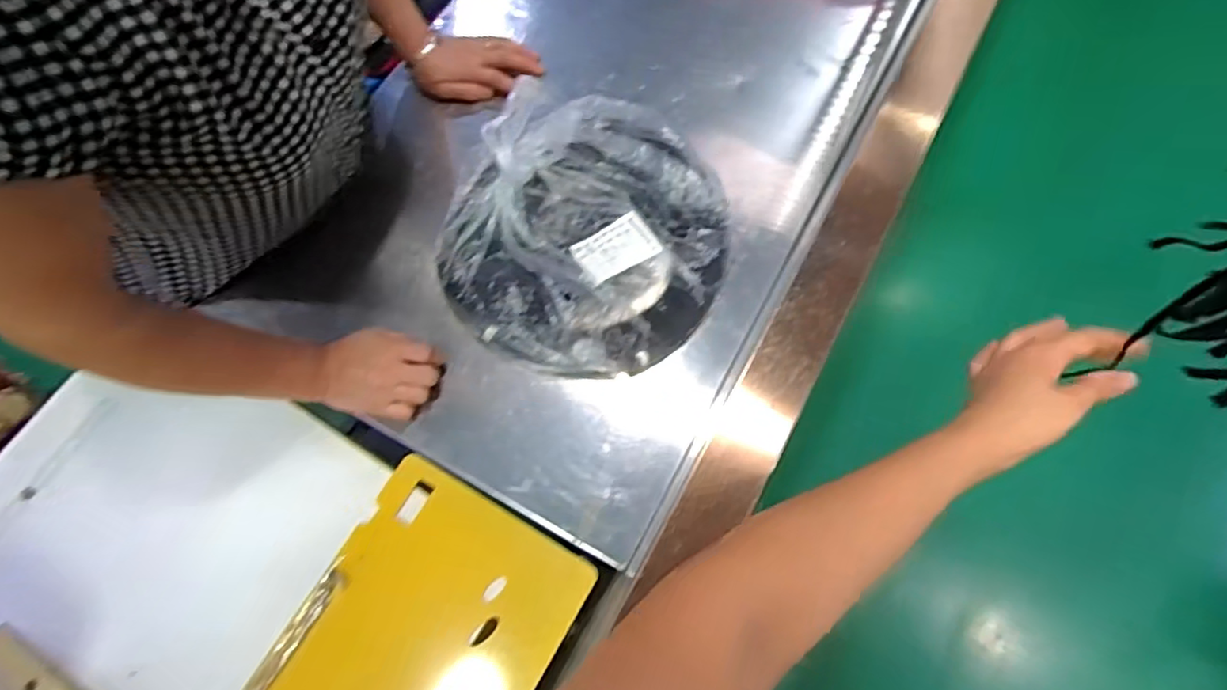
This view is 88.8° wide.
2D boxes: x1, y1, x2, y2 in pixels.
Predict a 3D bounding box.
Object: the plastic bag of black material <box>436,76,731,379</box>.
[{"bbox_3d":[-0.032,-0.129,0.641,0.300,0.098,0.306,18,72,8],"label":"plastic bag of black material"}]

